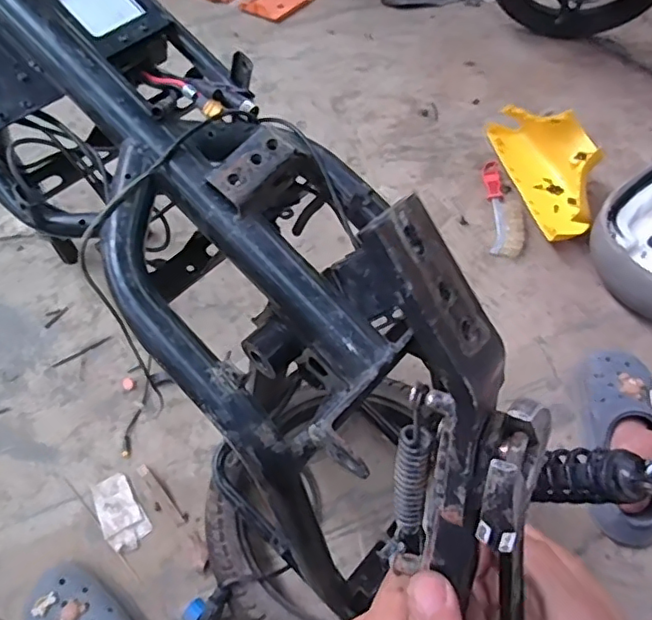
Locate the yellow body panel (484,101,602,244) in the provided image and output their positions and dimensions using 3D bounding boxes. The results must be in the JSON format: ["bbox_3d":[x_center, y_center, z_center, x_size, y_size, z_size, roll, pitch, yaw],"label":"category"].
[{"bbox_3d":[0.419,-0.270,1.052,0.119,0.122,0.314,-9,57,-6],"label":"yellow body panel"}]

